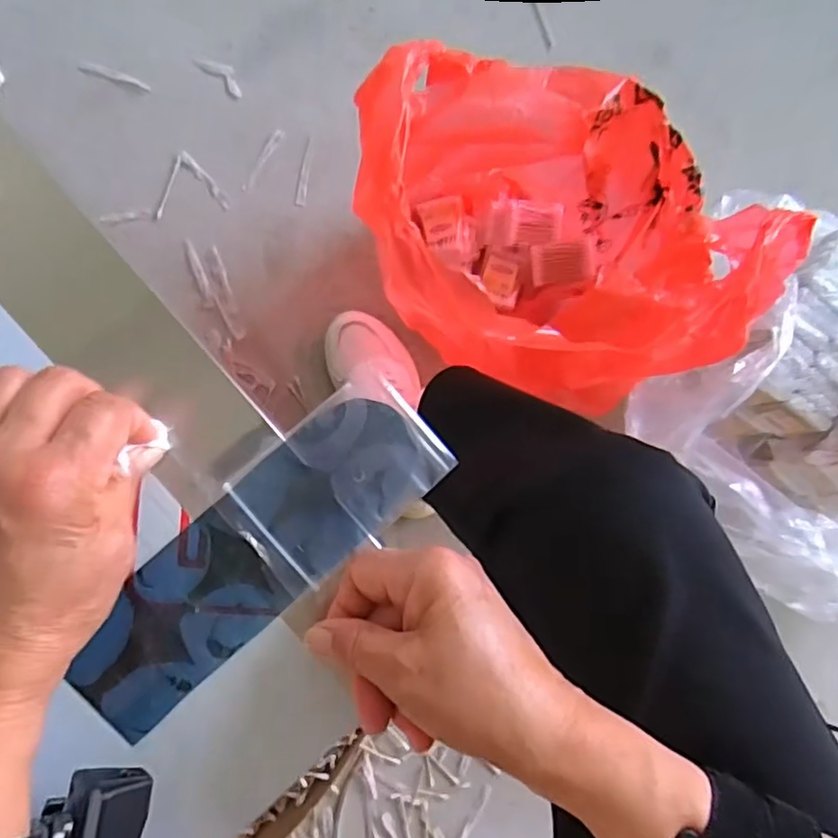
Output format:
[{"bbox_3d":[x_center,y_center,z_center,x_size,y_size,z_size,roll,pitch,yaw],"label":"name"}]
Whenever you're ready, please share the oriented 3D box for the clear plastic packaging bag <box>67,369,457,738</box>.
[{"bbox_3d":[-0.076,0.064,0.303,0.201,0.011,0.066,-43,94,-7],"label":"clear plastic packaging bag"}]

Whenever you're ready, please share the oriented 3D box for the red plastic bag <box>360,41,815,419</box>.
[{"bbox_3d":[0.121,-0.183,0.650,0.365,0.309,0.288,39,84,-5],"label":"red plastic bag"}]

